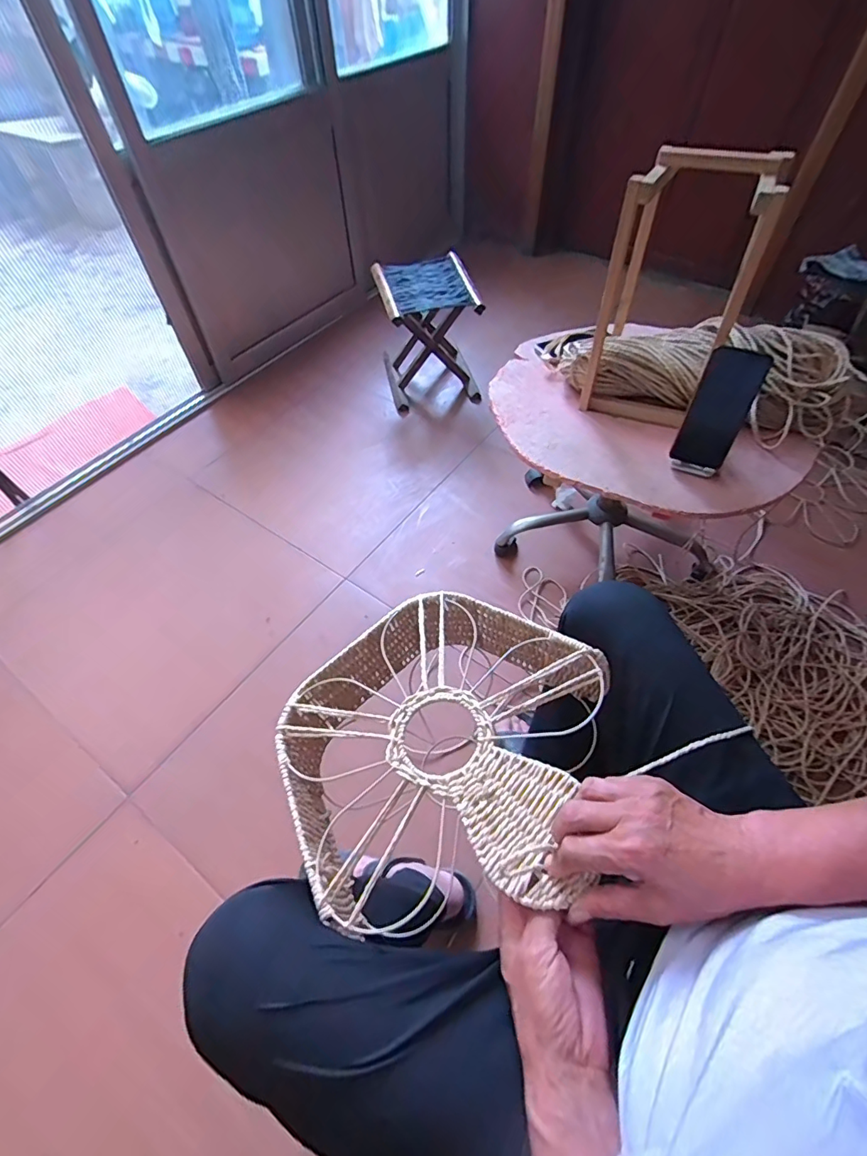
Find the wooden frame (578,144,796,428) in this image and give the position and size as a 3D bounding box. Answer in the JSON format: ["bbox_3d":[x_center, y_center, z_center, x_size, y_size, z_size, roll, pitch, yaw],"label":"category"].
[{"bbox_3d":[0.375,-0.443,0.769,0.189,0.348,0.198,22,58,16],"label":"wooden frame"}]

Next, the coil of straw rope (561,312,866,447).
[{"bbox_3d":[0.461,-0.350,0.831,0.494,0.114,0.173,23,59,16],"label":"coil of straw rope"}]

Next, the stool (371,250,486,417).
[{"bbox_3d":[-0.015,-0.731,1.470,0.268,0.292,0.280,-9,55,-5],"label":"stool"}]

